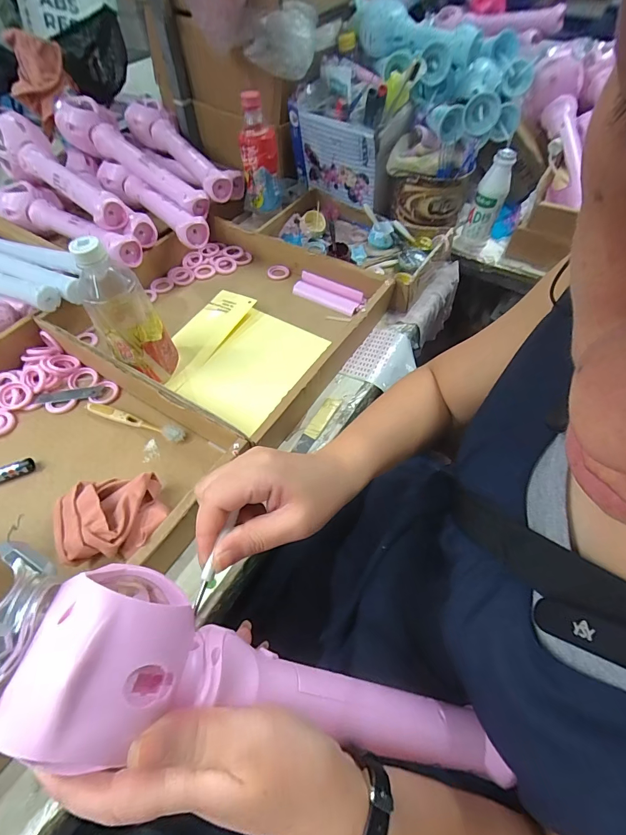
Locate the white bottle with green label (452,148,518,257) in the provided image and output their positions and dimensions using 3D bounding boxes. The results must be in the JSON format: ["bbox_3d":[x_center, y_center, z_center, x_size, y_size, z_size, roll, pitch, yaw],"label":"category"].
[{"bbox_3d":[0.298,-0.365,0.658,0.052,0.155,0.054,30,60,18],"label":"white bottle with green label"}]

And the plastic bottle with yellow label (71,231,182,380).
[{"bbox_3d":[-0.216,-0.117,0.445,0.069,0.181,0.067,-28,60,-20],"label":"plastic bottle with yellow label"}]

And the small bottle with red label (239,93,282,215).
[{"bbox_3d":[-0.088,-0.439,0.637,0.063,0.155,0.053,-3,55,-3],"label":"small bottle with red label"}]

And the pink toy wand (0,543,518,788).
[{"bbox_3d":[-0.013,0.156,0.221,0.322,0.046,0.073,31,53,-25],"label":"pink toy wand"}]

